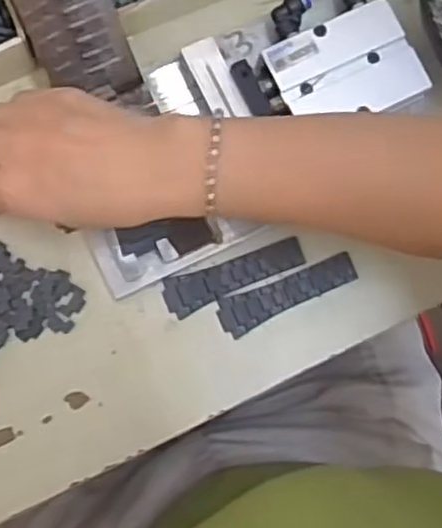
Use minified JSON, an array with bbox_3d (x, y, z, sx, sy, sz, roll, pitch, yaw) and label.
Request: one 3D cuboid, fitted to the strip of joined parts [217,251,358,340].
[{"bbox_3d":[0.040,0.016,0.438,0.086,0.004,0.023,-25,85,-8],"label":"strip of joined parts"}]

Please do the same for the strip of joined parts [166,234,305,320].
[{"bbox_3d":[0.008,0.007,0.437,0.086,0.006,0.023,-20,84,-7],"label":"strip of joined parts"}]

